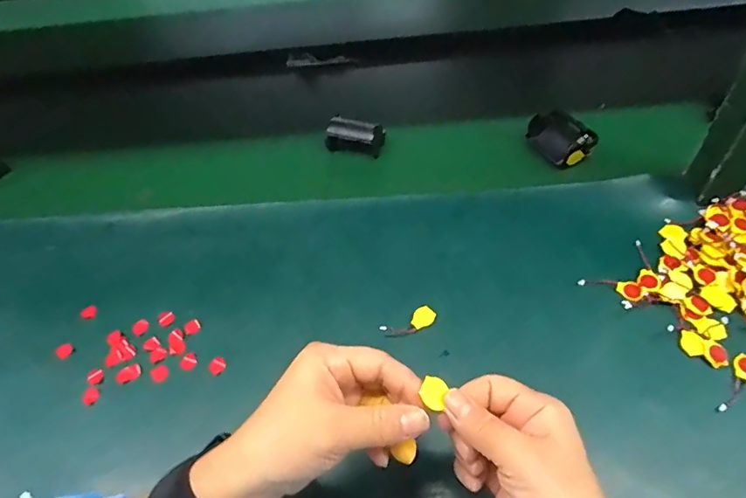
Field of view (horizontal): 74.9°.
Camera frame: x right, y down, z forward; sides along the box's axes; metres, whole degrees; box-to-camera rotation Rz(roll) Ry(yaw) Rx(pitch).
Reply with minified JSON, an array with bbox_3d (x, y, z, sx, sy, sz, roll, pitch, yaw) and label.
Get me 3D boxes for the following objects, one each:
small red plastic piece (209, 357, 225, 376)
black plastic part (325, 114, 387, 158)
[{"bbox_3d":[-0.152,0.114,0.474,0.016,0.006,0.016,-3,48,3],"label":"small red plastic piece"},{"bbox_3d":[-0.020,-0.146,0.628,0.076,0.038,0.050,18,52,20],"label":"black plastic part"}]

